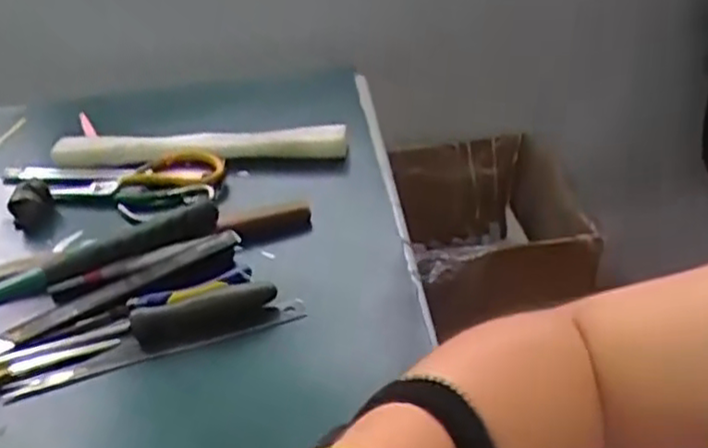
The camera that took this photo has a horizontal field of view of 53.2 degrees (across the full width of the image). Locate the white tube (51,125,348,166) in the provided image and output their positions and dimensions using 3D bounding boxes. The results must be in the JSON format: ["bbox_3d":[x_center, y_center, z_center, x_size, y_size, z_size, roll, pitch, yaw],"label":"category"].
[{"bbox_3d":[-0.161,-0.076,0.710,0.303,0.028,0.032,-1,36,7],"label":"white tube"}]

